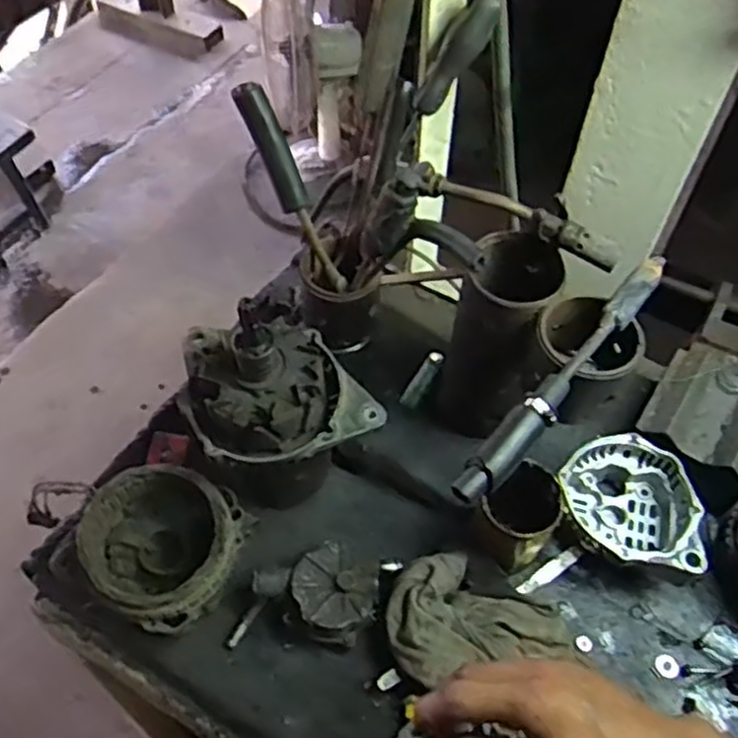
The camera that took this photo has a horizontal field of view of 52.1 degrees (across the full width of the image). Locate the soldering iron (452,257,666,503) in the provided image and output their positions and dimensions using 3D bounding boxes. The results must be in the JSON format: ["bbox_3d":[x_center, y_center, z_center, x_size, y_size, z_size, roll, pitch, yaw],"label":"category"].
[{"bbox_3d":[0.156,0.002,0.587,0.026,0.031,0.269,37,62,21],"label":"soldering iron"}]

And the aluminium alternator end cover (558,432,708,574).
[{"bbox_3d":[0.267,0.134,0.738,0.099,0.074,0.146,-25,60,-18],"label":"aluminium alternator end cover"}]

